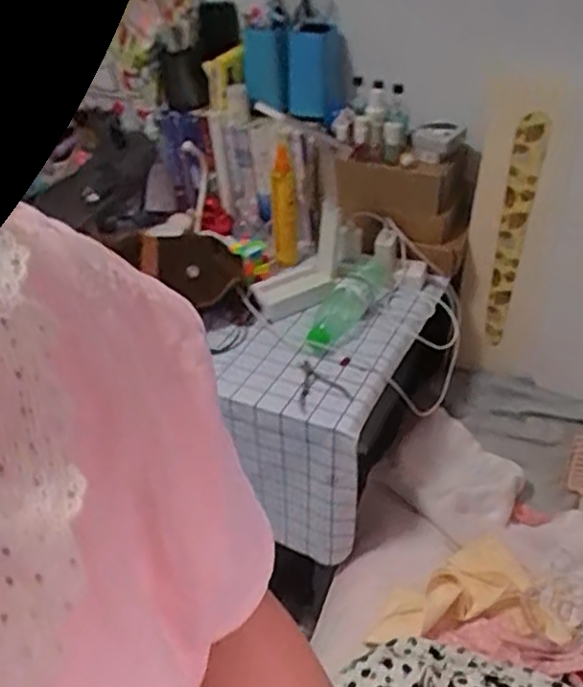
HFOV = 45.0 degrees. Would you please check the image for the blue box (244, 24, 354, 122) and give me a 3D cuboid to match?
[{"bbox_3d":[0.009,-0.491,1.255,0.210,0.138,0.084,26,45,33],"label":"blue box"}]

